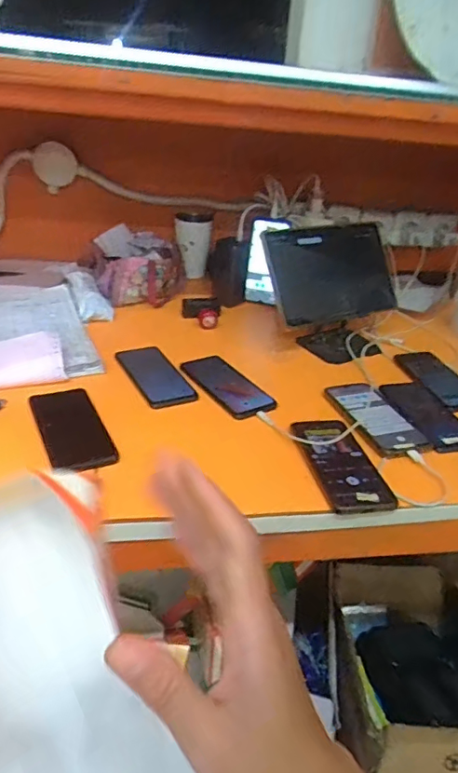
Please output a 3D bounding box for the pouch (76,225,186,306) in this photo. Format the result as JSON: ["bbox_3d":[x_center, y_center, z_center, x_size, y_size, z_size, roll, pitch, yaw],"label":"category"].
[{"bbox_3d":[-0.180,-0.238,1.055,0.164,0.114,0.160,5,30,0],"label":"pouch"}]

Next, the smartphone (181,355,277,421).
[{"bbox_3d":[-0.002,-0.003,0.793,0.078,0.016,0.174,-14,36,-29],"label":"smartphone"}]

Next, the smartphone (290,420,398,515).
[{"bbox_3d":[0.136,0.091,0.654,0.084,0.014,0.178,-4,32,-15],"label":"smartphone"}]

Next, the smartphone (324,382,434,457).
[{"bbox_3d":[0.207,0.041,0.747,0.082,0.015,0.178,-14,34,-9],"label":"smartphone"}]

